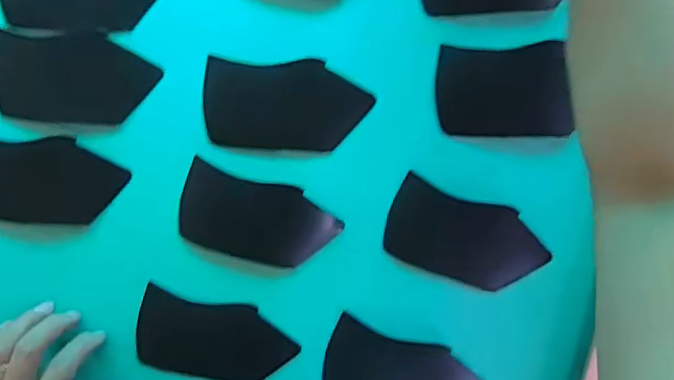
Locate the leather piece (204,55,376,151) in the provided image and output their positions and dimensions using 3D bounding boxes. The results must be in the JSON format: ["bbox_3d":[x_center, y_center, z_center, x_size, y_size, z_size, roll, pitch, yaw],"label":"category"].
[{"bbox_3d":[-0.039,-0.066,0.457,0.125,0.006,0.067,3,104,1],"label":"leather piece"}]

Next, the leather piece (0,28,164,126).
[{"bbox_3d":[-0.204,-0.087,0.456,0.125,0.004,0.067,3,98,1],"label":"leather piece"}]

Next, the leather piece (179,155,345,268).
[{"bbox_3d":[-0.063,0.025,0.471,0.123,0.004,0.065,17,98,-1],"label":"leather piece"}]

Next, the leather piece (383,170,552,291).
[{"bbox_3d":[0.103,0.039,0.471,0.125,0.004,0.068,20,103,1],"label":"leather piece"}]

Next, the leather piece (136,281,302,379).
[{"bbox_3d":[-0.101,0.125,0.487,0.127,0.004,0.067,13,96,-2],"label":"leather piece"}]

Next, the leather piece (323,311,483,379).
[{"bbox_3d":[0.053,0.152,0.485,0.124,0.007,0.067,18,98,4],"label":"leather piece"}]

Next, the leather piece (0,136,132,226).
[{"bbox_3d":[-0.233,-0.007,0.463,0.125,0.014,0.069,2,98,1],"label":"leather piece"}]

